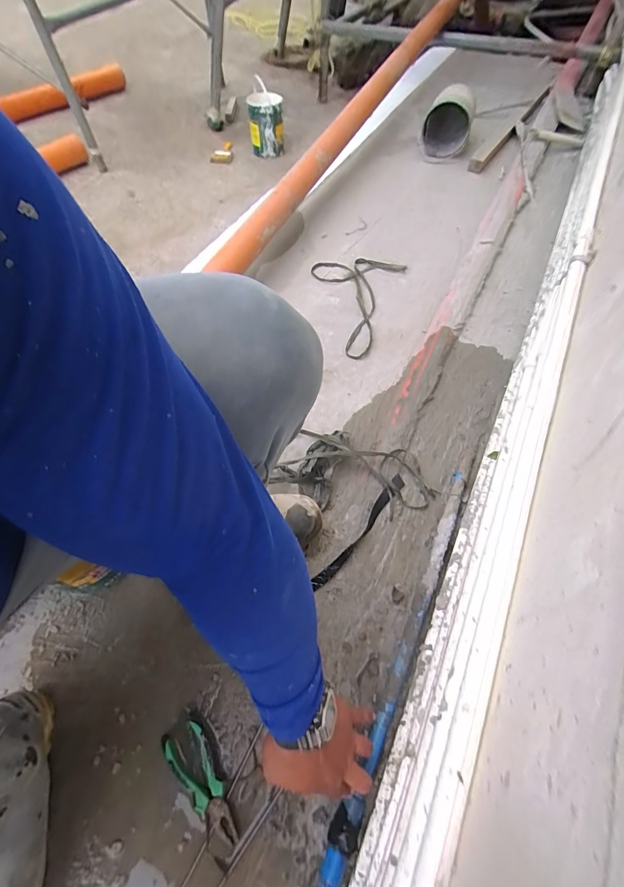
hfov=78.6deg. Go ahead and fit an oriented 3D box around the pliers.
[{"bbox_3d":[-0.143,0.468,0.523,0.064,0.013,0.162,-36,64,-18],"label":"pliers"}]

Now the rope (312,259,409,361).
[{"bbox_3d":[0.085,-0.409,1.064,0.260,0.020,0.391,19,61,13],"label":"rope"}]

